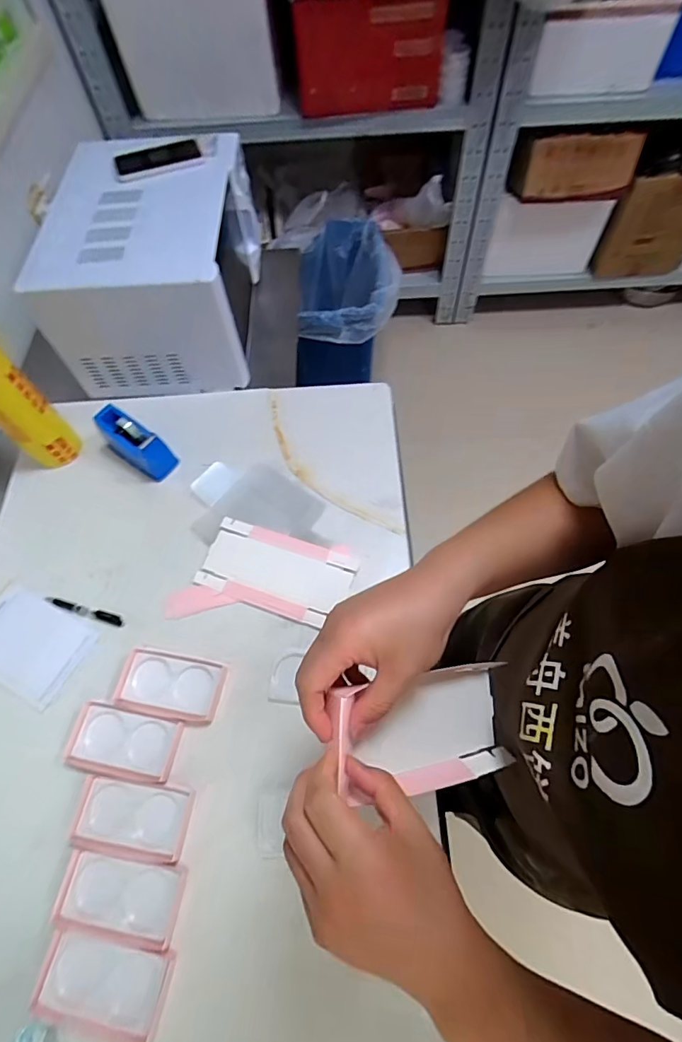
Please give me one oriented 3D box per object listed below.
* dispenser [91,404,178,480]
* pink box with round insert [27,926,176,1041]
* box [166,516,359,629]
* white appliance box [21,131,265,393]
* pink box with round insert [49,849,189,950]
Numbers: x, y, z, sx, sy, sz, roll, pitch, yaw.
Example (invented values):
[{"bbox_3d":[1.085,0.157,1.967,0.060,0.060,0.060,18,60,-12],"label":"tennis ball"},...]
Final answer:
[{"bbox_3d":[-0.369,-0.140,0.852,0.142,0.088,0.056,31,69,16],"label":"dispenser"},{"bbox_3d":[-0.274,0.531,0.544,0.148,0.016,0.079,9,64,7],"label":"pink box with round insert"},{"bbox_3d":[-0.120,0.089,0.762,0.267,0.015,0.166,12,65,8],"label":"box"},{"bbox_3d":[-0.353,-0.509,0.953,0.326,0.256,0.445,-1,63,2],"label":"white appliance box"},{"bbox_3d":[-0.274,0.464,0.588,0.149,0.014,0.079,8,64,6],"label":"pink box with round insert"}]

